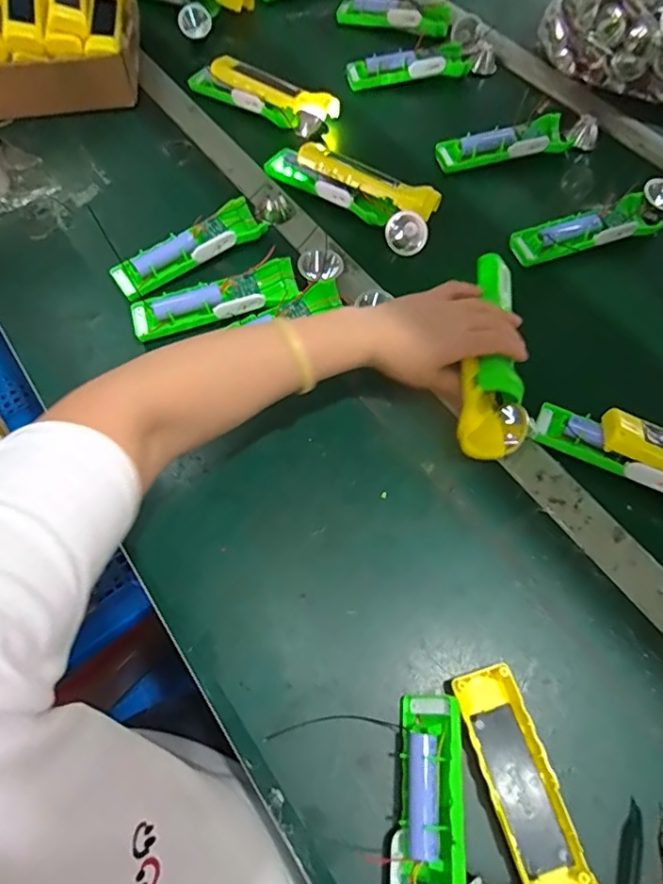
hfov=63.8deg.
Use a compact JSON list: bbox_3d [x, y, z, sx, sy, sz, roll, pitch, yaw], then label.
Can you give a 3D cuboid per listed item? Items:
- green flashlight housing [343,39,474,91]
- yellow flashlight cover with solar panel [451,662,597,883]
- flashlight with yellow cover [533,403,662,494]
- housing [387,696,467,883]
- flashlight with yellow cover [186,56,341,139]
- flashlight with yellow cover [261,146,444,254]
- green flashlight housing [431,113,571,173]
[{"bbox_3d":[0.102,-0.506,0.713,0.164,0.025,0.047,-17,61,-6],"label":"green flashlight housing"},{"bbox_3d":[0.127,0.231,0.340,0.047,0.022,0.160,-14,61,-6],"label":"yellow flashlight cover with solar panel"},{"bbox_3d":[0.277,0.017,0.437,0.208,0.046,0.056,23,66,12],"label":"flashlight with yellow cover"},{"bbox_3d":[0.058,0.247,0.325,0.042,0.041,0.162,2,63,2],"label":"housing"},{"bbox_3d":[-0.092,-0.446,0.675,0.204,0.042,0.063,28,66,17],"label":"flashlight with yellow cover"},{"bbox_3d":[0.029,-0.289,0.596,0.211,0.039,0.080,41,70,19],"label":"flashlight with yellow cover"},{"bbox_3d":[0.213,-0.359,0.644,0.176,0.032,0.050,-20,64,-9],"label":"green flashlight housing"}]

